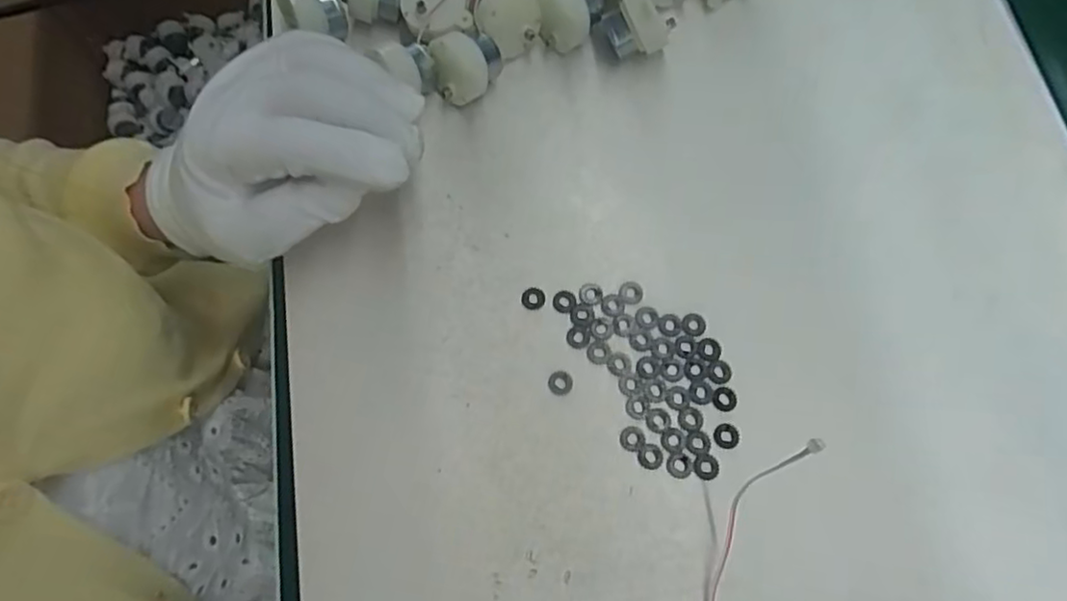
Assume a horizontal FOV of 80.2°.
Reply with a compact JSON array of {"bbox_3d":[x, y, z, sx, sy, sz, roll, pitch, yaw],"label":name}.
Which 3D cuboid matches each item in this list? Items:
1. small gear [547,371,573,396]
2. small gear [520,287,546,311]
[{"bbox_3d":[0.012,0.036,0.276,0.011,0.004,0.011,0,72,1],"label":"small gear"},{"bbox_3d":[0.000,-0.001,0.288,0.011,0.004,0.010,0,72,1],"label":"small gear"}]

